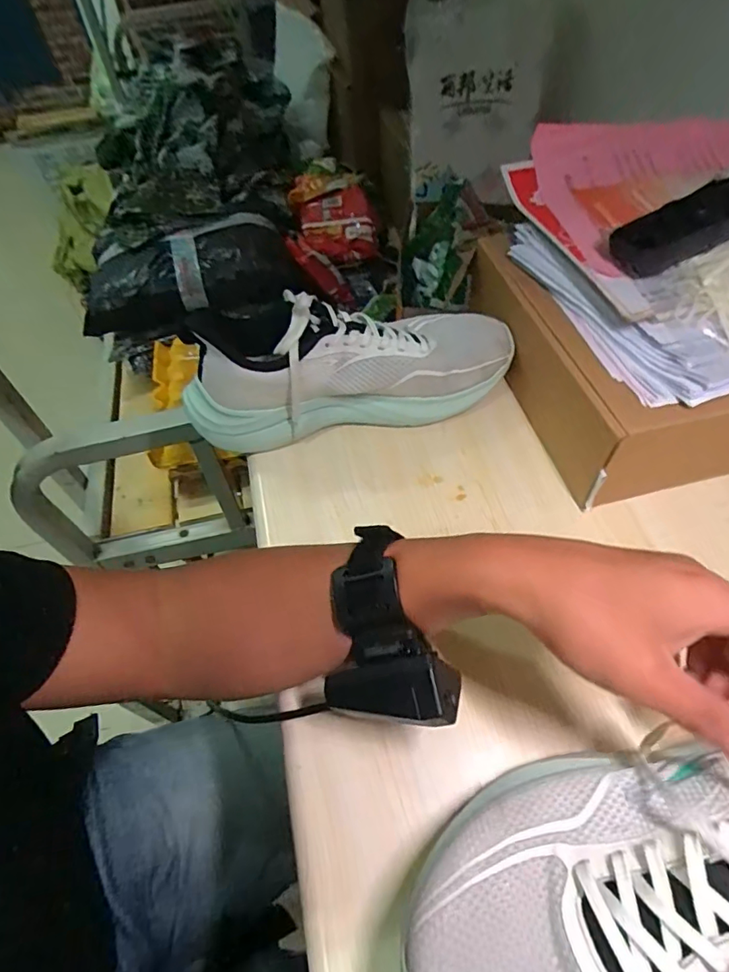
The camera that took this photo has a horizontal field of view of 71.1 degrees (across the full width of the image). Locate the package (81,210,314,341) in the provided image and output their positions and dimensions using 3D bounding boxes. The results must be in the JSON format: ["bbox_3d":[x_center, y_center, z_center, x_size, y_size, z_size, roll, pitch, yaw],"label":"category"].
[{"bbox_3d":[-0.321,-0.383,0.941,0.394,0.096,0.185,-20,55,-11],"label":"package"}]

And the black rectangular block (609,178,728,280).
[{"bbox_3d":[0.243,-0.193,0.378,0.110,0.023,0.044,-23,53,11],"label":"black rectangular block"}]

